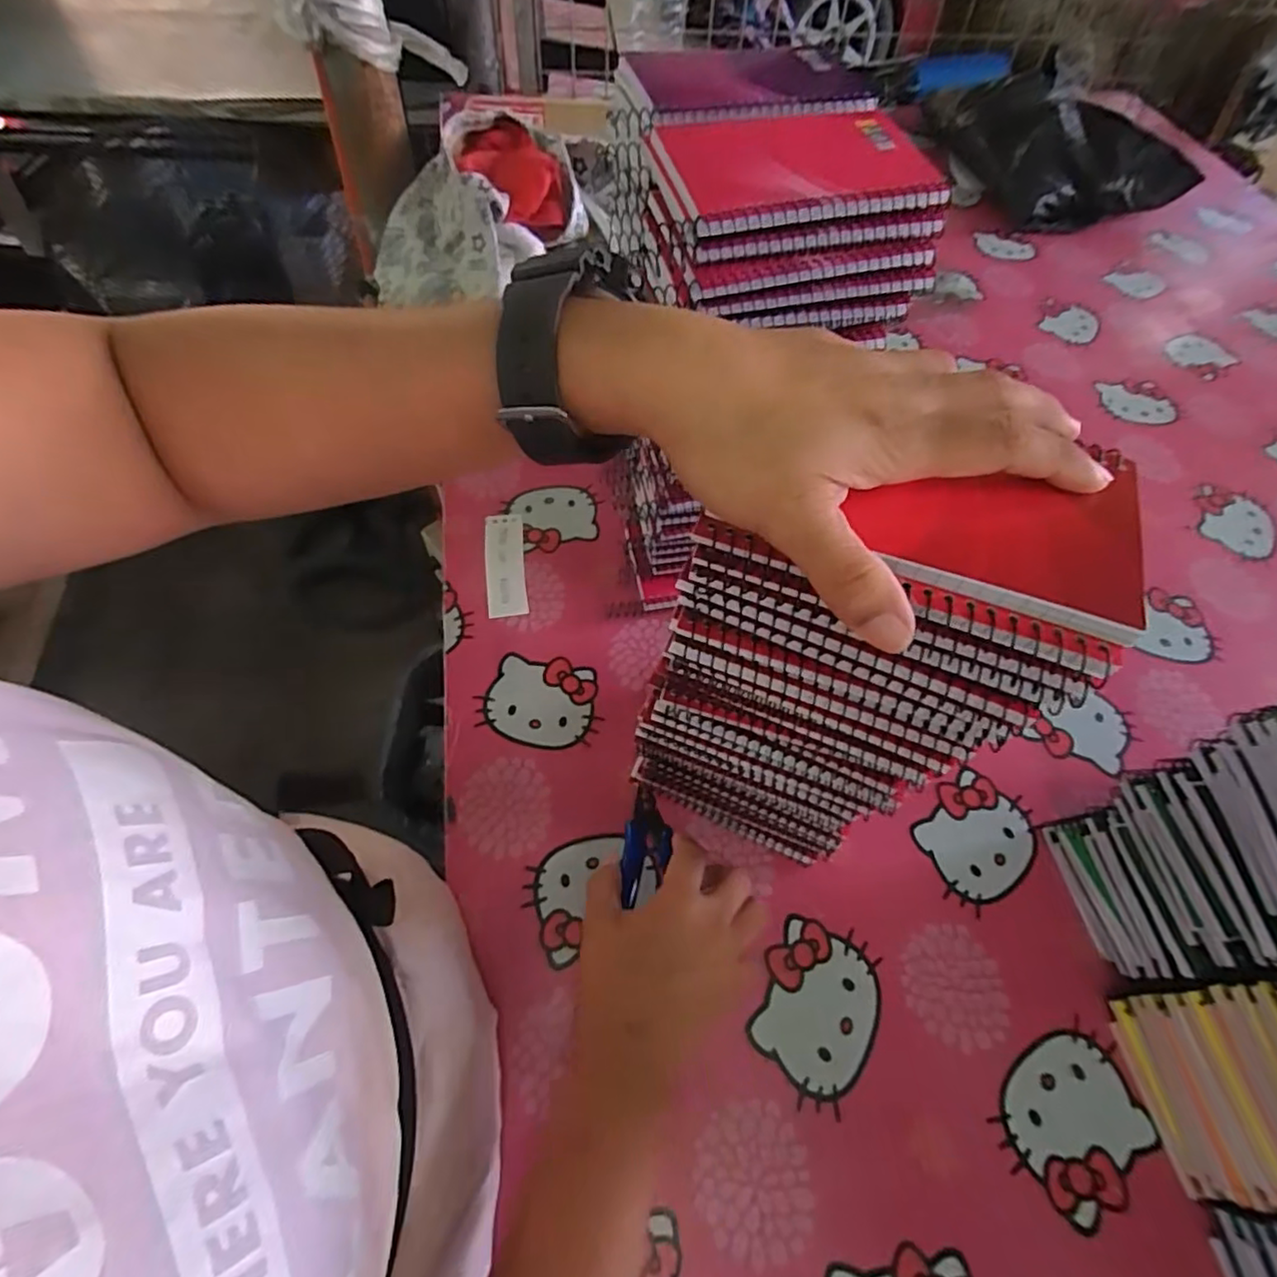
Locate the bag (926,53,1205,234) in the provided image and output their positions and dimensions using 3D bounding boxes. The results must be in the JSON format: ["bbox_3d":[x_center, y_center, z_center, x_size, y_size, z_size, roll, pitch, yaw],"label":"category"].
[{"bbox_3d":[0.586,-0.719,0.917,0.261,0.098,0.306,-13,61,-12],"label":"bag"}]

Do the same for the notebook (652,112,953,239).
[{"bbox_3d":[0.079,-0.239,0.322,0.133,0.016,0.080,-12,61,-11],"label":"notebook"}]

